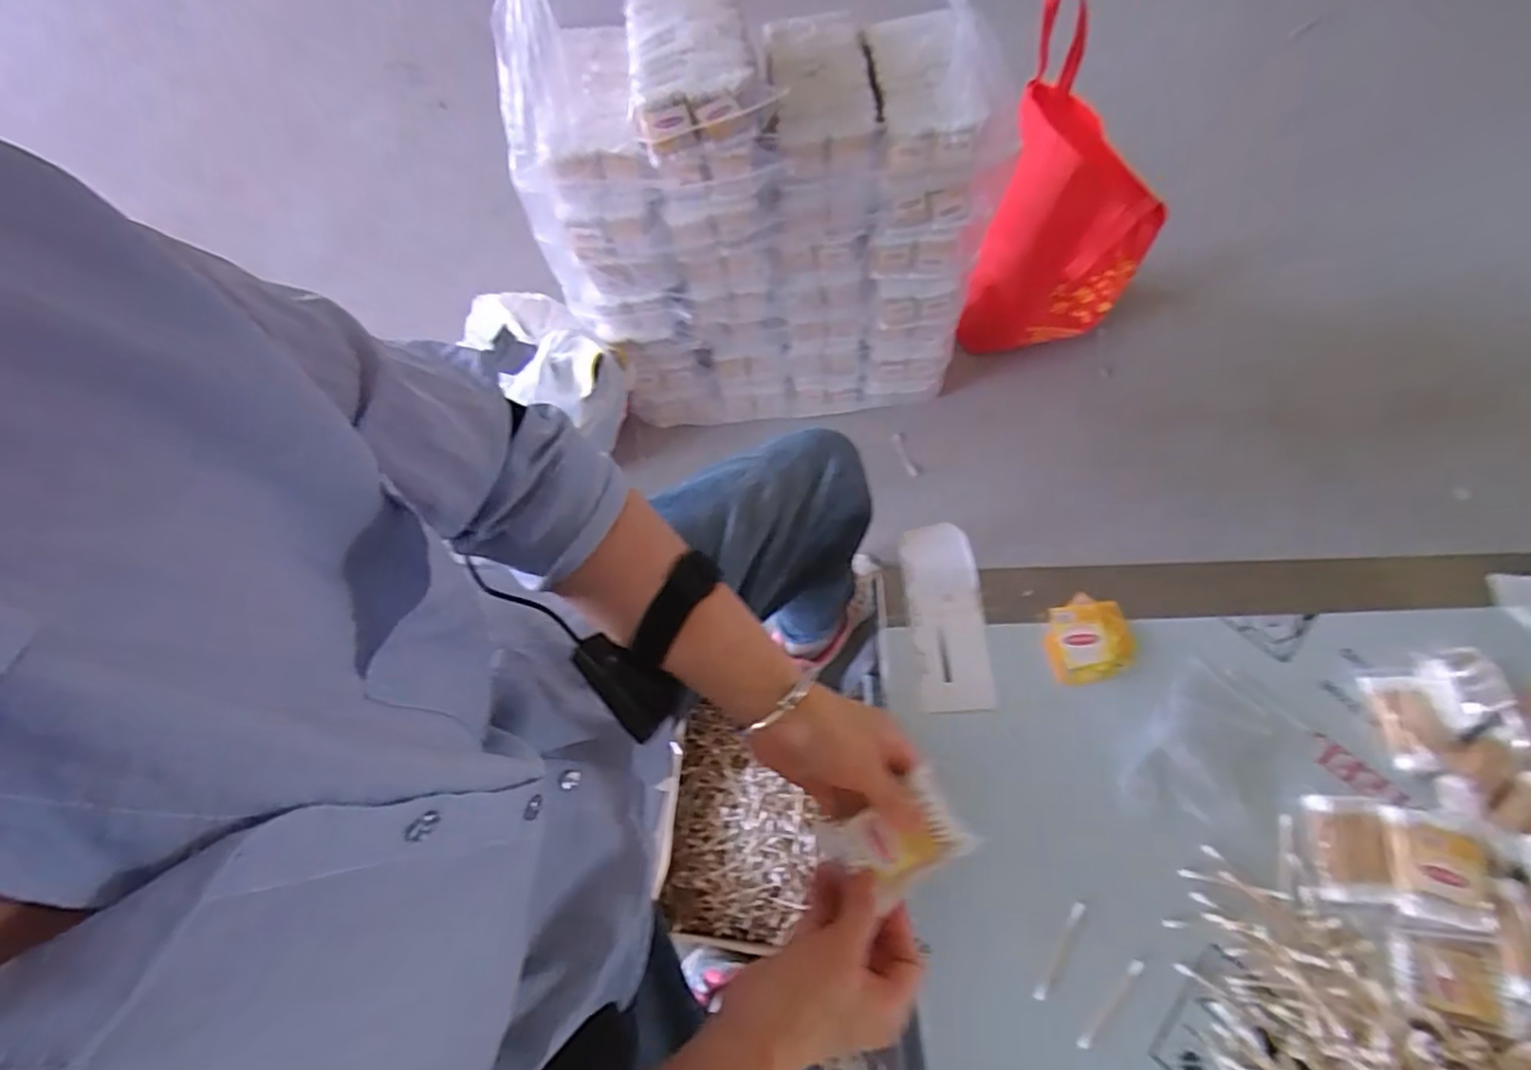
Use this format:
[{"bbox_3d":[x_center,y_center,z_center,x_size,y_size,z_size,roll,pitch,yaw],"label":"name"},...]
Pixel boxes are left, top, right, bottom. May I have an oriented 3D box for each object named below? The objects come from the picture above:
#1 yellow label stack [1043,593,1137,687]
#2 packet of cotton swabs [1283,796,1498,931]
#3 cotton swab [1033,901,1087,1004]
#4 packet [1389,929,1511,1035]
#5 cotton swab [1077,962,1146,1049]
[{"bbox_3d":[0.273,0.087,0.585,0.075,0.009,0.072,-8,67,-5],"label":"yellow label stack"},{"bbox_3d":[0.454,0.233,0.504,0.099,0.024,0.078,0,66,27],"label":"packet of cotton swabs"},{"bbox_3d":[0.213,0.301,0.501,0.010,0.004,0.072,33,70,12],"label":"cotton swab"},{"bbox_3d":[0.469,0.304,0.479,0.063,0.018,0.054,13,66,4],"label":"packet"},{"bbox_3d":[0.244,0.330,0.486,0.072,0.004,0.009,-41,73,-16],"label":"cotton swab"}]

